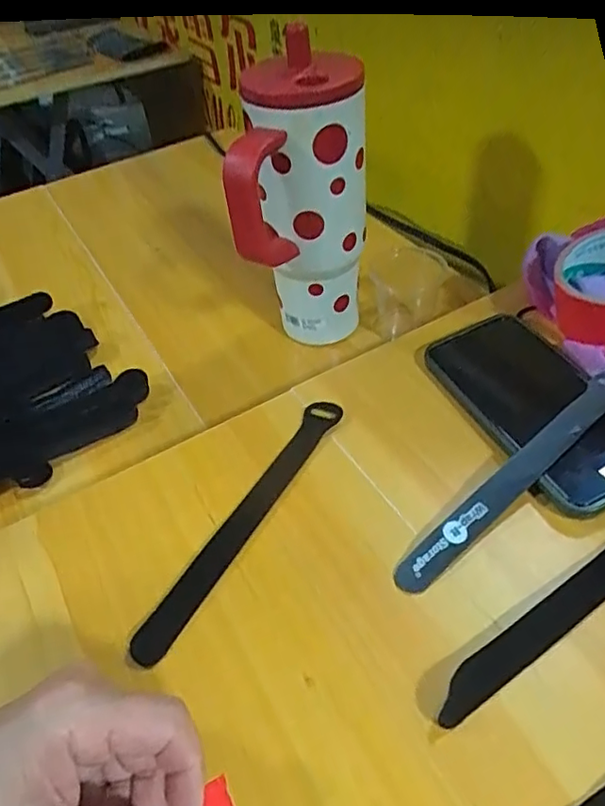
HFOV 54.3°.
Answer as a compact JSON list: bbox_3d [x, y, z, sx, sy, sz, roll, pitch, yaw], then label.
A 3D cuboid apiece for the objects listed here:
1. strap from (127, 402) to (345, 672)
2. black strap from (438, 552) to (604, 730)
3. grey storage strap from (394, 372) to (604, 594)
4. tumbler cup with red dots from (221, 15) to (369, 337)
[{"bbox_3d":[-0.032,0.066,0.355,0.022,0.005,0.198,24,52,22],"label":"strap"},{"bbox_3d":[0.141,0.095,0.299,0.194,0.006,0.020,-29,50,-20],"label":"black strap"},{"bbox_3d":[0.132,0.039,0.349,0.207,0.015,0.020,-33,51,-23],"label":"grey storage strap"},{"bbox_3d":[0.000,-0.134,0.451,0.094,0.221,0.094,-4,46,4],"label":"tumbler cup with red dots"}]

